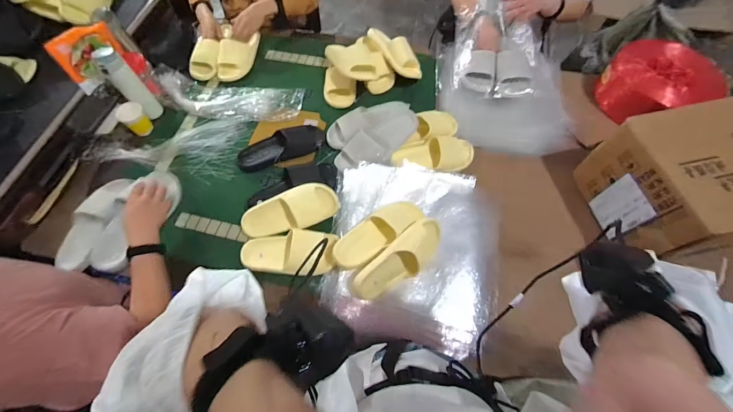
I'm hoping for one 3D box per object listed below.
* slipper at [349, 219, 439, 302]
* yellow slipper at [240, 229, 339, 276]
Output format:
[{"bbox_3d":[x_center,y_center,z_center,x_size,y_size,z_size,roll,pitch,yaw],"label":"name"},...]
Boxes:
[{"bbox_3d":[0.078,0.127,0.750,0.247,0.082,0.084,-38,71,-16],"label":"slipper"},{"bbox_3d":[-0.192,0.118,0.802,0.249,0.076,0.105,3,66,1],"label":"yellow slipper"}]

